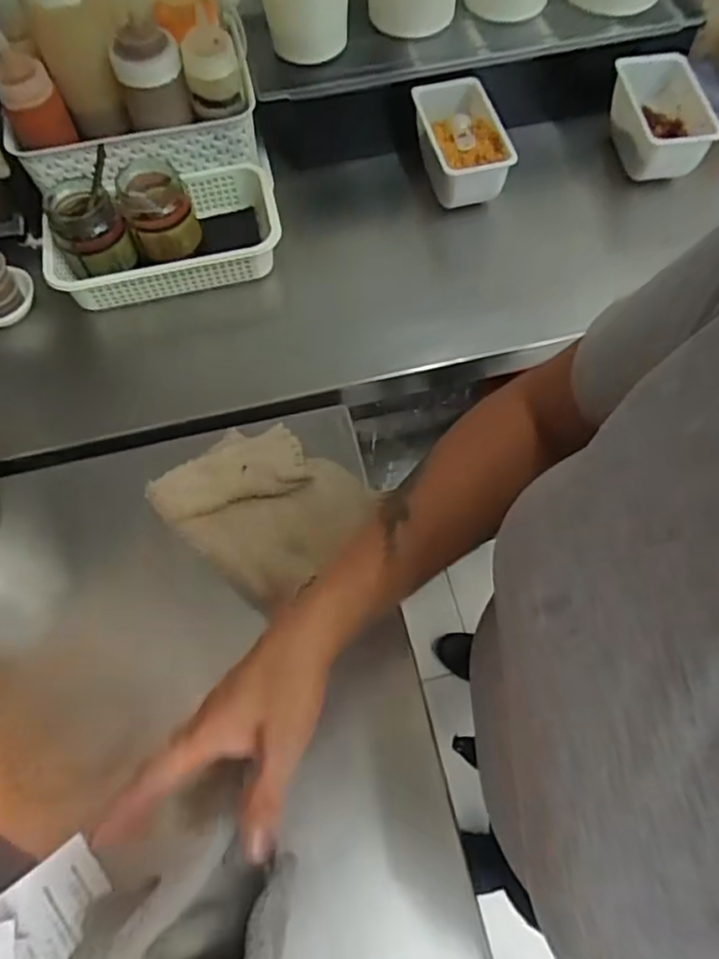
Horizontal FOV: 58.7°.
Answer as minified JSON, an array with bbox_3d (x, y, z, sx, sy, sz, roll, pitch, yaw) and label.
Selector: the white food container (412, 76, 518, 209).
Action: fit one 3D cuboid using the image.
[{"bbox_3d":[0.109,-0.348,0.672,0.082,0.058,0.138,-11,63,-2],"label":"white food container"}]

